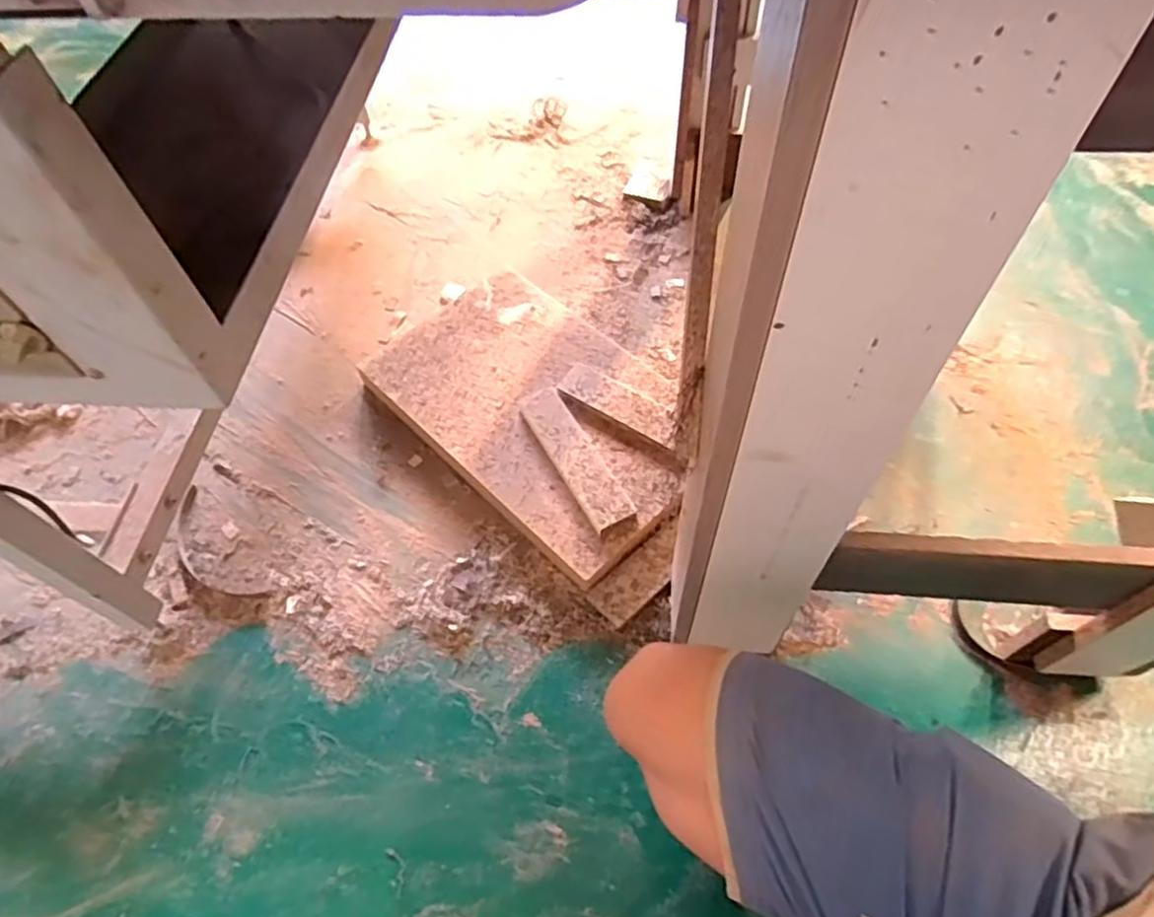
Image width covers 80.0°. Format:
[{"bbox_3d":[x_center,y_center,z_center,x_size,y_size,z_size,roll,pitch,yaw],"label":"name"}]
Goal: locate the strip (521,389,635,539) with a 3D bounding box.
[{"bbox_3d":[-0.002,-0.006,1.017,0.066,0.019,0.254,-27,59,-13],"label":"strip"}]

